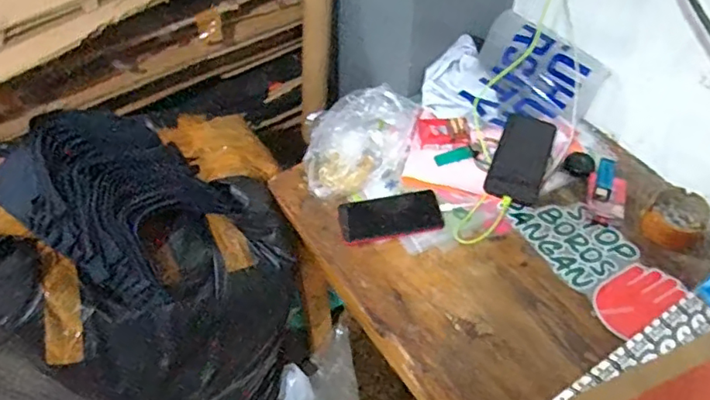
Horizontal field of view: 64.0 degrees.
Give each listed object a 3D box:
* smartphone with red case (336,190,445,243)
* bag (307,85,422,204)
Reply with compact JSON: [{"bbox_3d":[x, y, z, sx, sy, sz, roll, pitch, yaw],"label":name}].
[{"bbox_3d":[0.052,0.024,0.861,0.155,0.008,0.086,-8,44,-10],"label":"smartphone with red case"},{"bbox_3d":[0.007,-0.090,0.860,0.152,0.129,0.134,9,52,9],"label":"bag"}]

